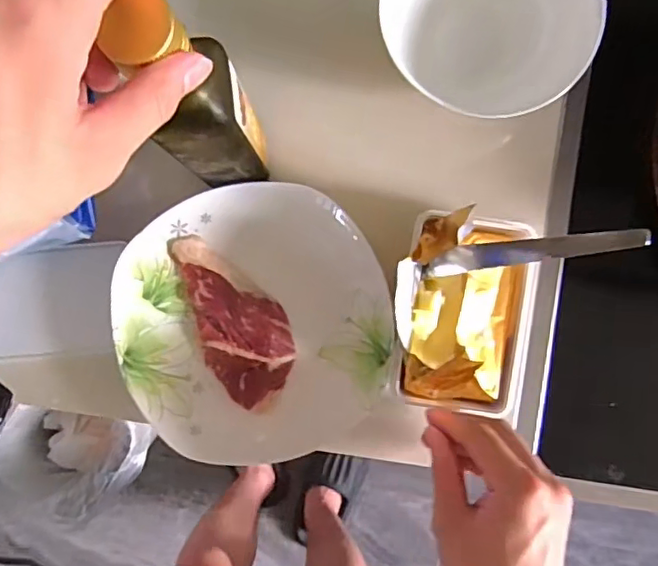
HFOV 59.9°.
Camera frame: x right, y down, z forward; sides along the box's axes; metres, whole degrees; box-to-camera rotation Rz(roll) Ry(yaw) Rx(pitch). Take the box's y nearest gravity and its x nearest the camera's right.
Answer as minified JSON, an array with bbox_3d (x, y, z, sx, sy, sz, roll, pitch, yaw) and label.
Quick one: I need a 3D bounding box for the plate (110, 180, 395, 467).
[{"bbox_3d":[-0.053,0.029,0.414,0.187,0.026,0.192,0,90,1],"label":"plate"}]

